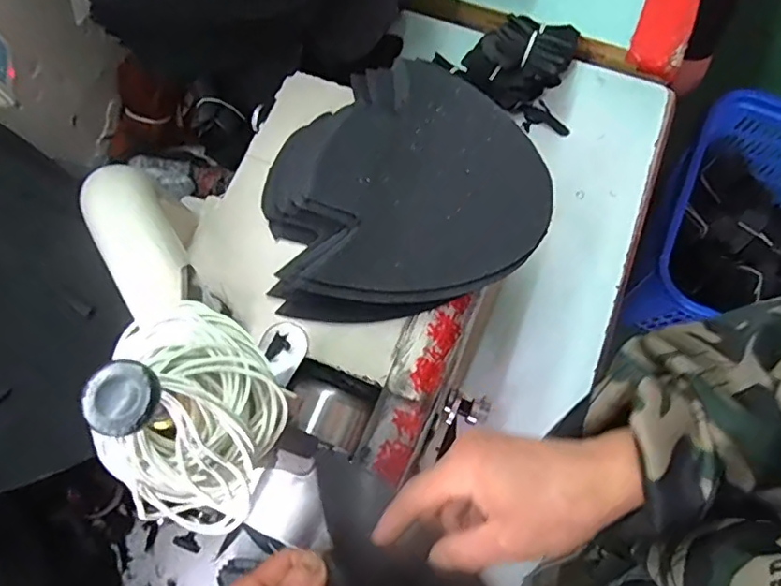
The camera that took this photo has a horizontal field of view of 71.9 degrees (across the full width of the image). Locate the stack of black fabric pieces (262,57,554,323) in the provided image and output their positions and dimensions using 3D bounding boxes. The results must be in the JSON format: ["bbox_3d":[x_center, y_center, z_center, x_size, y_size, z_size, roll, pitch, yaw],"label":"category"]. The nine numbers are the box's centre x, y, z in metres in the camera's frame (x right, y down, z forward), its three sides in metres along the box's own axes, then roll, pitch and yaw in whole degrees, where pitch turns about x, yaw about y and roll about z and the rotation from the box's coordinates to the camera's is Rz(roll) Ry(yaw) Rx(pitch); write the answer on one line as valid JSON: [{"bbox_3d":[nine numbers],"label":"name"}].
[{"bbox_3d":[0.009,-0.086,0.418,0.206,0.025,0.204,-8,73,-3],"label":"stack of black fabric pieces"}]

